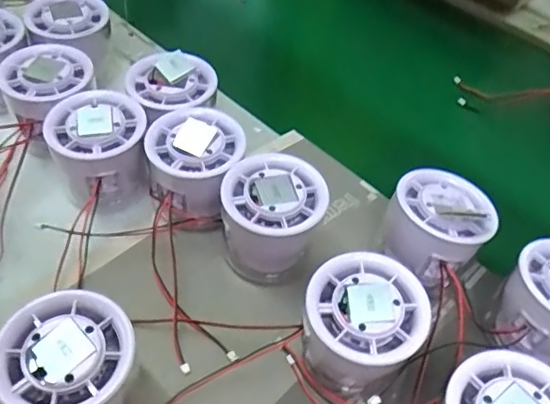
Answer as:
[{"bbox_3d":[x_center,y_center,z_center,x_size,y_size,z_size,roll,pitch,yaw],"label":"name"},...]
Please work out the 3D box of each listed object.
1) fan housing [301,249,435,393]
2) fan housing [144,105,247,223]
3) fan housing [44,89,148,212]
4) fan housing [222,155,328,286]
[{"bbox_3d":[0.045,0.064,0.288,0.056,0.056,0.057,4,48,-4],"label":"fan housing"},{"bbox_3d":[-0.047,-0.023,0.342,0.057,0.043,0.060,-1,50,-7],"label":"fan housing"},{"bbox_3d":[-0.105,-0.031,0.351,0.055,0.054,0.052,0,52,1],"label":"fan housing"},{"bbox_3d":[0.000,0.010,0.329,0.054,0.055,0.053,4,48,-4],"label":"fan housing"}]

